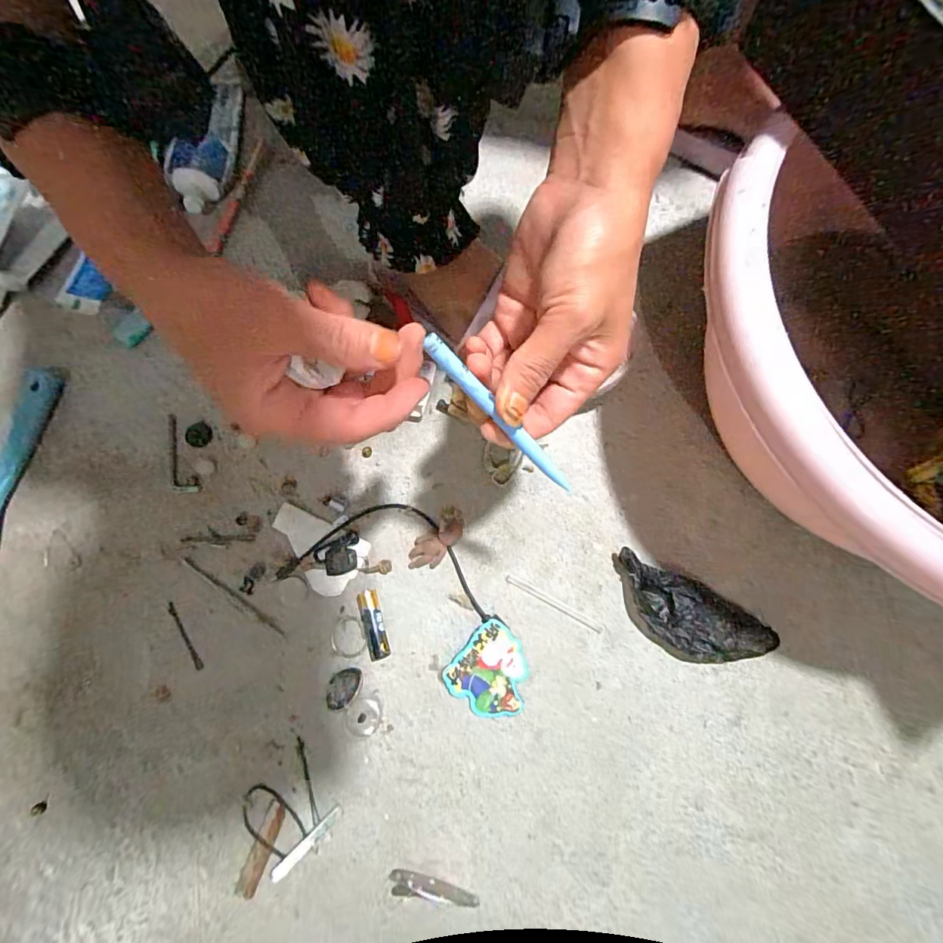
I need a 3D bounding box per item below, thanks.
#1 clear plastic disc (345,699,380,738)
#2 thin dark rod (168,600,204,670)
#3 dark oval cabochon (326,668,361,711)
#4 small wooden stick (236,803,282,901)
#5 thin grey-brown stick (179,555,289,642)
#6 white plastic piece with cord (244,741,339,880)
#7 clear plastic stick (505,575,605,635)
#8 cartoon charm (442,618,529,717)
[{"bbox_3d":[-0.079,0.178,0.337,0.024,0.009,0.026,0,76,0],"label":"clear plastic disc"},{"bbox_3d":[-0.217,0.124,0.352,0.006,0.004,0.057,-32,78,-7],"label":"thin dark rod"},{"bbox_3d":[-0.092,0.157,0.339,0.023,0.015,0.024,-8,76,-2],"label":"dark oval cabochon"},{"bbox_3d":[-0.143,0.258,0.318,0.014,0.004,0.056,20,77,5],"label":"small wooden stick"},{"bbox_3d":[-0.183,0.096,0.360,0.102,0.004,0.005,34,79,8],"label":"thin grey-brown stick"},{"bbox_3d":[-0.128,0.234,0.324,0.057,0.006,0.062,-37,79,-8],"label":"white plastic piece with cord"},{"bbox_3d":[0.063,0.101,0.357,0.080,0.004,0.006,29,78,7],"label":"clear plastic stick"},{"bbox_3d":[0.016,0.147,0.342,0.057,0.011,0.060,0,76,0],"label":"cartoon charm"}]

